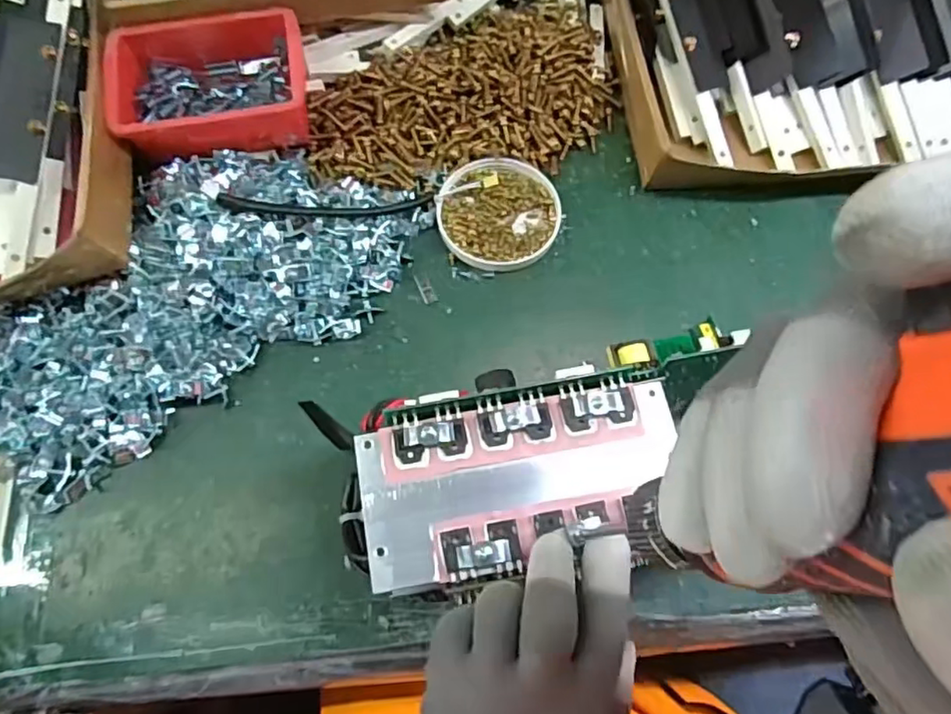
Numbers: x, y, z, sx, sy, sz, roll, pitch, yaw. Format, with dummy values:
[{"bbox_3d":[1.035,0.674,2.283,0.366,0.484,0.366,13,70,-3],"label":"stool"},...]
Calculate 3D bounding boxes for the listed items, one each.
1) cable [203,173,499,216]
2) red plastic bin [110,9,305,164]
[{"bbox_3d":[-0.088,-0.125,0.468,0.218,0.033,0.030,-8,70,-5],"label":"cable"},{"bbox_3d":[-0.208,-0.218,0.488,0.148,0.051,0.105,-11,70,-6],"label":"red plastic bin"}]

